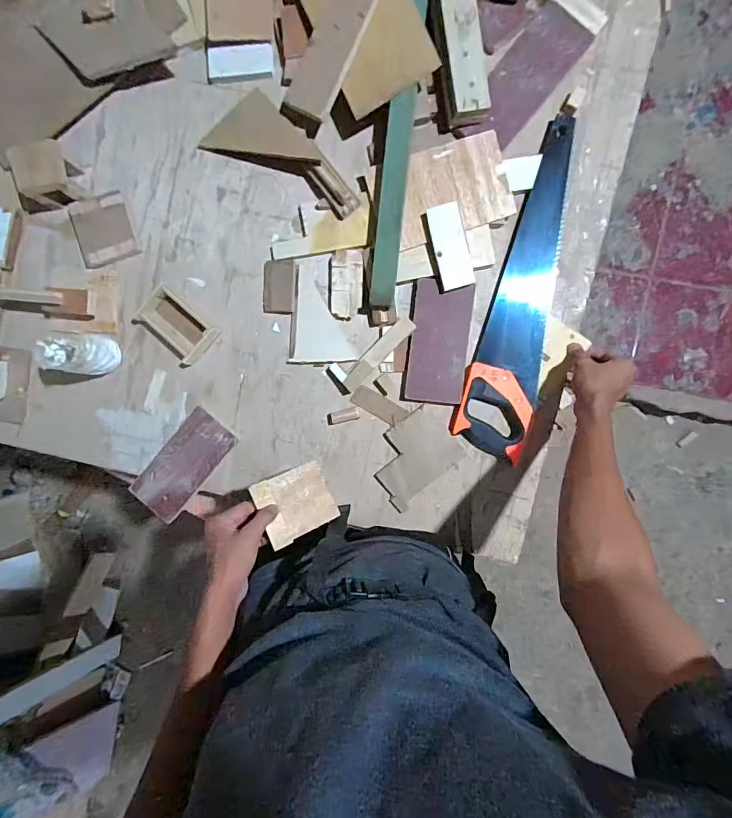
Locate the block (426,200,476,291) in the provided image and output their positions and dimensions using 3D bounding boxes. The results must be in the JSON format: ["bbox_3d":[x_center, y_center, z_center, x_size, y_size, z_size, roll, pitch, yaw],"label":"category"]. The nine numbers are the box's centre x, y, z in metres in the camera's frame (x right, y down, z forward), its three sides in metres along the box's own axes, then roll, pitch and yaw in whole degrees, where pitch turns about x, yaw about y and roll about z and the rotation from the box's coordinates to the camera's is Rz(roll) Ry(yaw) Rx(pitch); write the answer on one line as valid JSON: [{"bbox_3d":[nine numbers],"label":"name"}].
[{"bbox_3d":[0.130,-0.247,0.649,0.051,0.023,0.122,-13,93,6],"label":"block"}]

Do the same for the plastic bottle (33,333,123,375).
[{"bbox_3d":[-0.454,-0.086,0.668,0.067,0.098,0.063,1,94,5],"label":"plastic bottle"}]

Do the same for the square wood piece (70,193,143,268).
[{"bbox_3d":[-0.428,-0.292,0.694,0.090,0.007,0.100,-16,97,-6],"label":"square wood piece"}]

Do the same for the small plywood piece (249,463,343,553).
[{"bbox_3d":[-0.094,0.128,0.578,0.098,0.010,0.086,-20,84,-28],"label":"small plywood piece"}]

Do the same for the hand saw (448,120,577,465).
[{"bbox_3d":[0.260,-0.178,0.665,0.112,0.017,0.504,17,96,4],"label":"hand saw"}]

